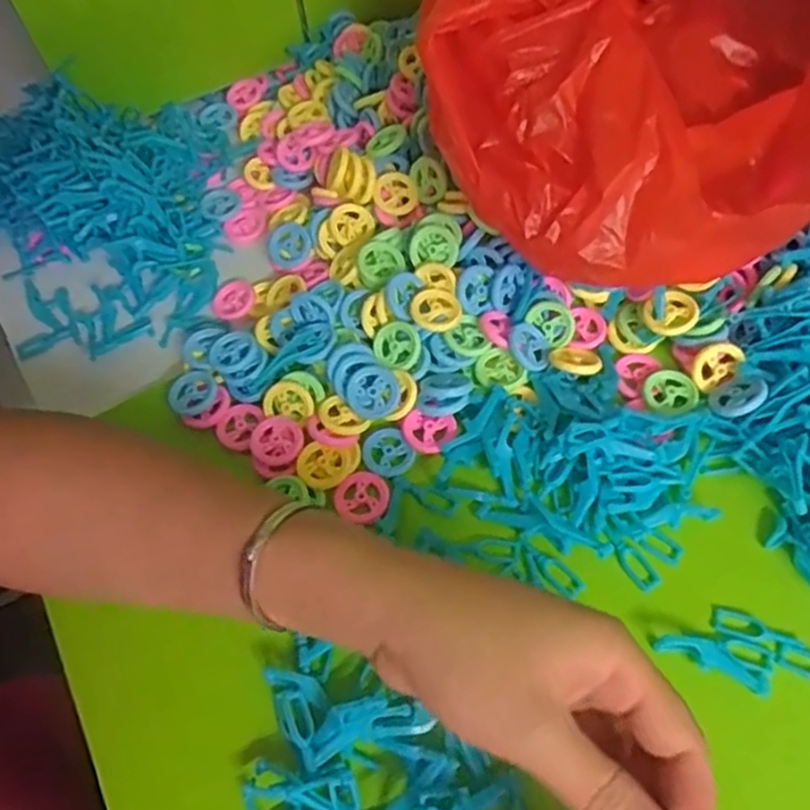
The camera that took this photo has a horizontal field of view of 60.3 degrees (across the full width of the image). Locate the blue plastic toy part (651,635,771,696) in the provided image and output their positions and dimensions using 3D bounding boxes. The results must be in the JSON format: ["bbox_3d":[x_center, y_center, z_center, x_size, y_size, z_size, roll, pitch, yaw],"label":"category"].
[{"bbox_3d":[0.142,0.115,0.320,0.051,0.008,0.016,21,62,16],"label":"blue plastic toy part"}]

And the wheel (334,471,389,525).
[{"bbox_3d":[-0.022,0.049,0.374,0.027,0.005,0.028,-2,58,3],"label":"wheel"}]

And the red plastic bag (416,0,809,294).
[{"bbox_3d":[0.152,-0.199,0.366,0.282,0.127,0.232,-32,62,-15],"label":"red plastic bag"}]

